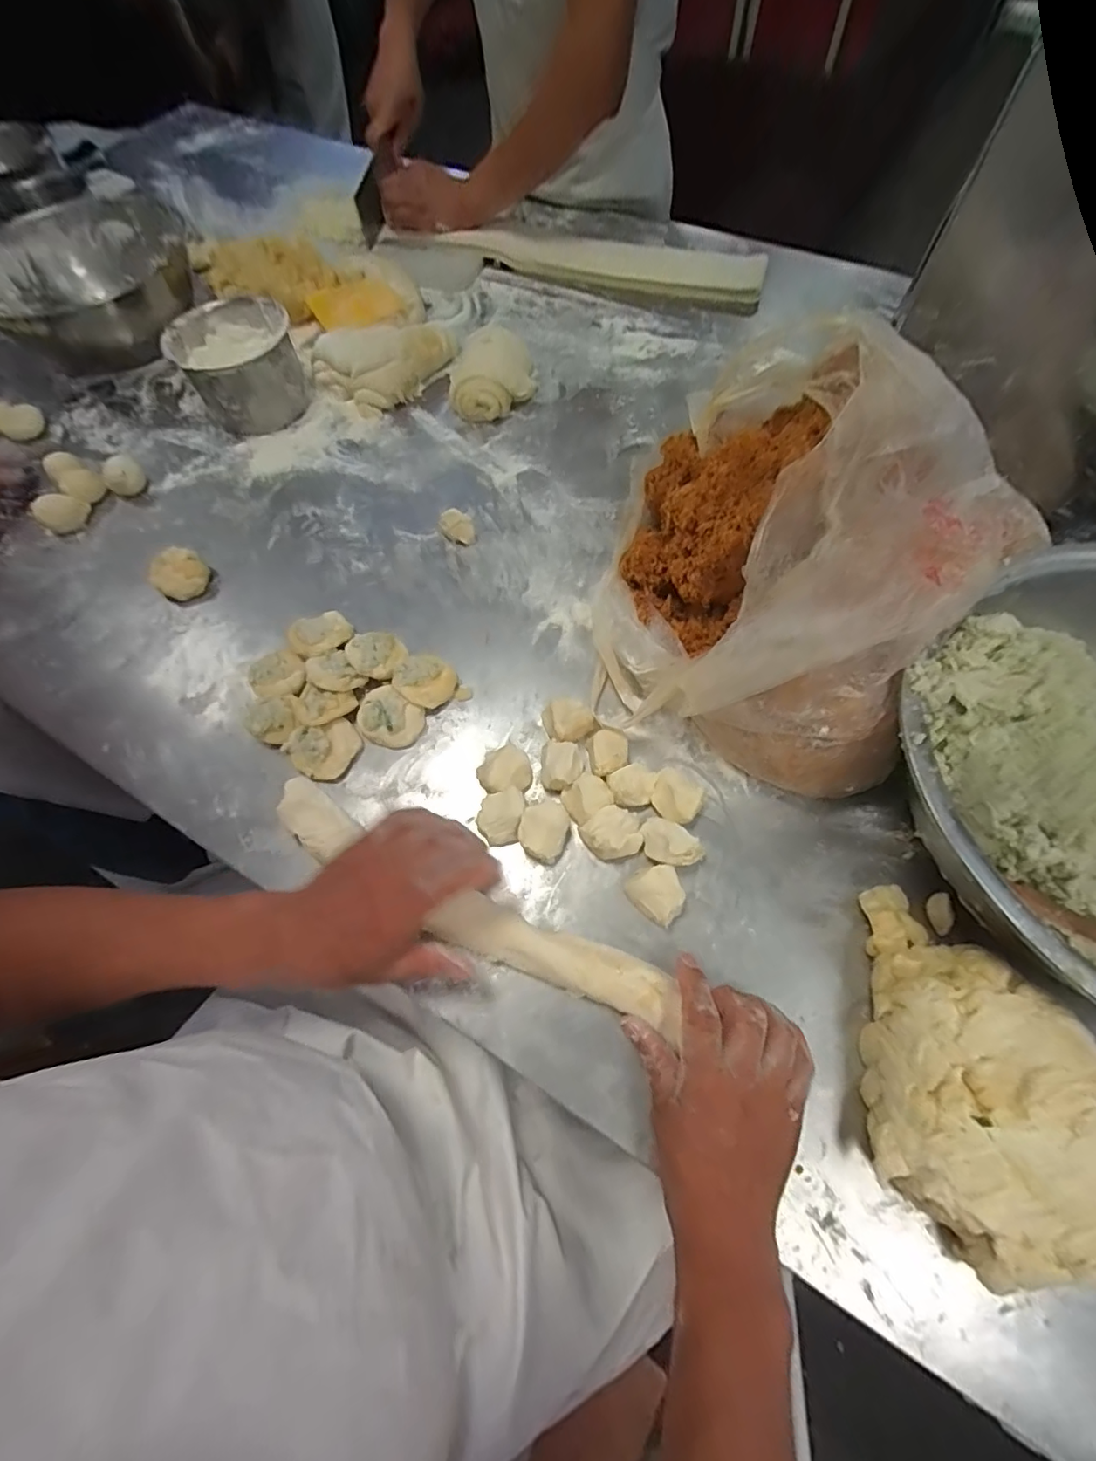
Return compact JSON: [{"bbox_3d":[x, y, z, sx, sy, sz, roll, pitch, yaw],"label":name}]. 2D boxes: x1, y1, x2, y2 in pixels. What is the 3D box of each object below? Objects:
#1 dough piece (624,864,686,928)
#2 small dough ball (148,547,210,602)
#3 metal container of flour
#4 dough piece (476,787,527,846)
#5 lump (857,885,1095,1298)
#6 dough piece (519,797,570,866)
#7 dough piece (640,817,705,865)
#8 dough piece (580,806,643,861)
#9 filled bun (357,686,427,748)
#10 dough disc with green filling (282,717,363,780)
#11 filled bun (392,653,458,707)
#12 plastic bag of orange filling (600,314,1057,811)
[{"bbox_3d":[0.087,0.135,0.433,0.039,0.030,0.043,-19,65,-6],"label":"dough piece"},{"bbox_3d":[-0.410,-0.172,0.601,0.054,0.035,0.054,-1,64,2],"label":"small dough ball"},{"bbox_3d":[-0.394,-0.471,0.700,0.140,0.106,0.160,-21,65,-7],"label":"metal container of flour"},{"bbox_3d":[-0.040,0.076,0.468,0.041,0.026,0.042,-1,64,2],"label":"dough piece"},{"bbox_3d":[0.268,0.228,0.347,0.139,0.078,0.206,-31,67,-12],"label":"lump"},{"bbox_3d":[-0.003,0.087,0.460,0.039,0.030,0.049,19,66,11],"label":"dough piece"},{"bbox_3d":[0.102,0.092,0.446,0.047,0.031,0.037,5,64,5],"label":"dough piece"},{"bbox_3d":[0.054,0.088,0.458,0.049,0.031,0.041,-15,64,-4],"label":"dough piece"},{"bbox_3d":[-0.150,-0.010,0.511,0.055,0.029,0.049,27,68,15],"label":"filled bun"},{"bbox_3d":[-0.207,0.016,0.503,0.051,0.027,0.058,35,70,18],"label":"dough disc with green filling"},{"bbox_3d":[-0.121,-0.049,0.527,0.055,0.027,0.054,-1,64,2],"label":"filled bun"},{"bbox_3d":[0.193,-0.136,0.453,0.295,0.214,0.288,23,67,13],"label":"plastic bag of orange filling"}]

